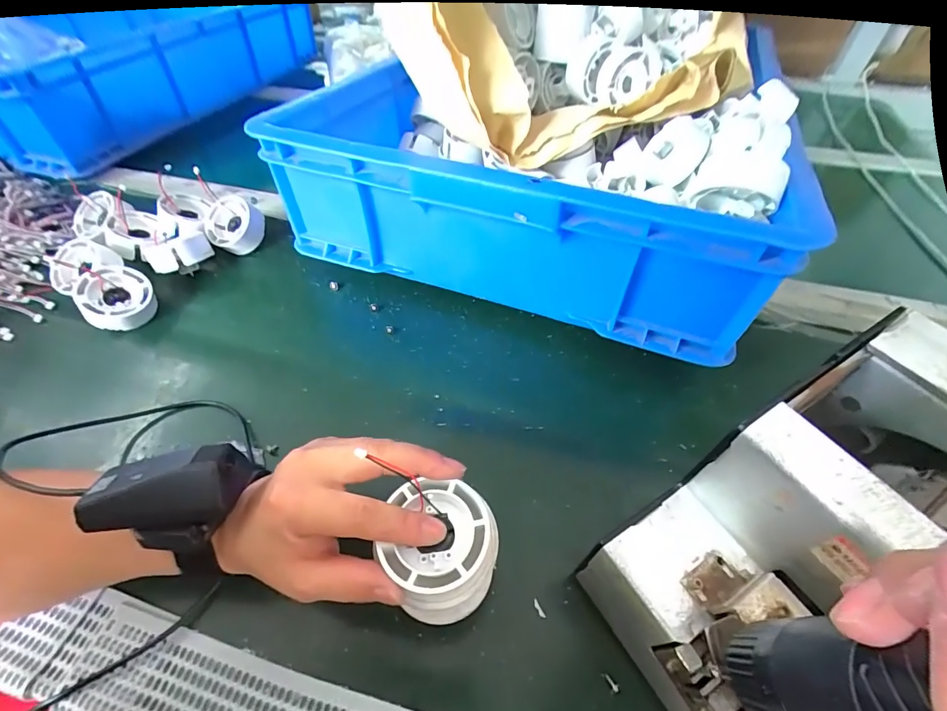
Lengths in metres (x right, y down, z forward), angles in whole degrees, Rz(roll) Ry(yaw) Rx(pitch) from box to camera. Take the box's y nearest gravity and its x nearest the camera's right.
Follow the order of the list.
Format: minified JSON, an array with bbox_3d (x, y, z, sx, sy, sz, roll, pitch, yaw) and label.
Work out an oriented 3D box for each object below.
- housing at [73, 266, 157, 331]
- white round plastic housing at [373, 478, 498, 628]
[{"bbox_3d":[-0.322,-0.051,0.382,0.053,0.027,0.052,11,64,-23],"label":"housing"},{"bbox_3d":[-0.017,0.111,0.231,0.054,0.087,0.052,11,50,9],"label":"white round plastic housing"}]

